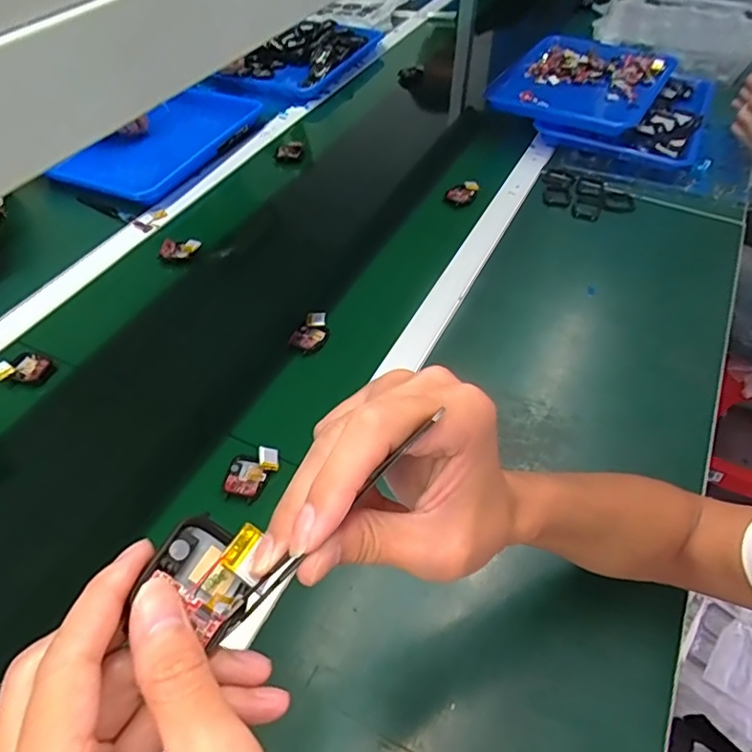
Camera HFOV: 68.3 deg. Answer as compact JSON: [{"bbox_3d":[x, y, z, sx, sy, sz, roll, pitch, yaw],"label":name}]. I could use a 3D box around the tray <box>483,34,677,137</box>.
[{"bbox_3d":[0.367,-0.538,0.997,0.274,0.040,0.343,26,54,20],"label":"tray"}]

